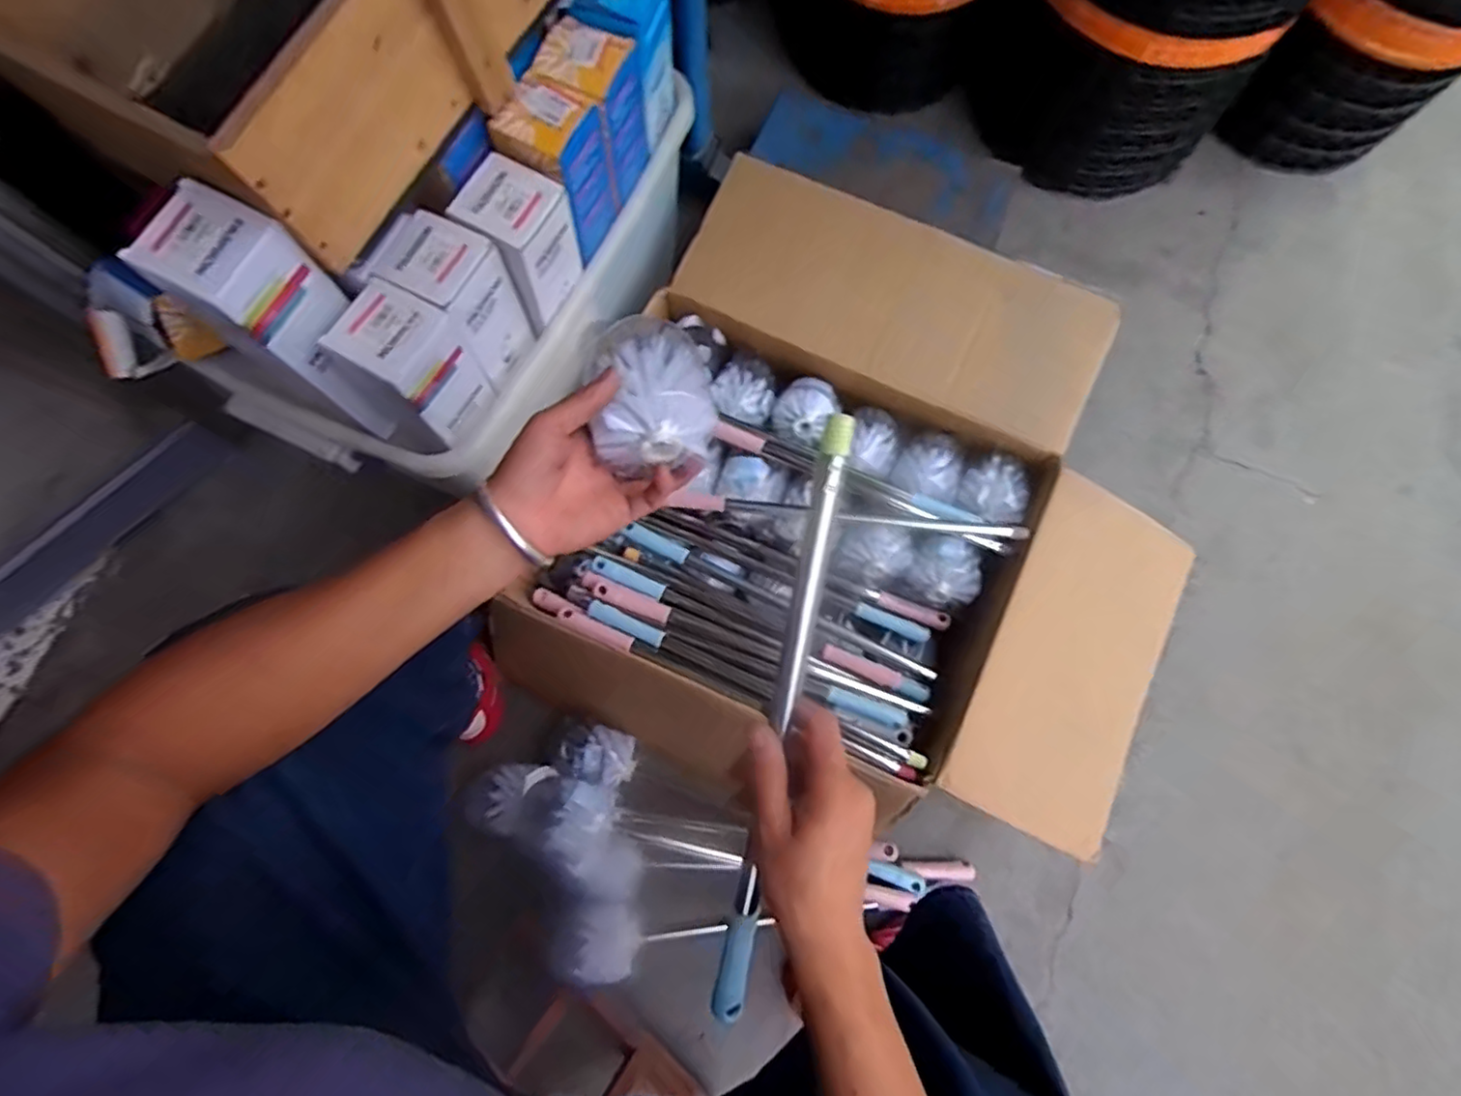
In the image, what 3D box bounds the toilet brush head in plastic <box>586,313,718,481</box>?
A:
[{"bbox_3d":[-0.052,-0.107,0.435,0.078,0.061,0.098,-6,75,-1],"label":"toilet brush head in plastic"}]

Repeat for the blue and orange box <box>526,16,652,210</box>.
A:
[{"bbox_3d":[-0.138,-0.442,0.662,0.075,0.138,0.095,22,76,7],"label":"blue and orange box"}]

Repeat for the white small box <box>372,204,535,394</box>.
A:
[{"bbox_3d":[-0.261,-0.239,0.636,0.082,0.144,0.081,30,77,9],"label":"white small box"}]

